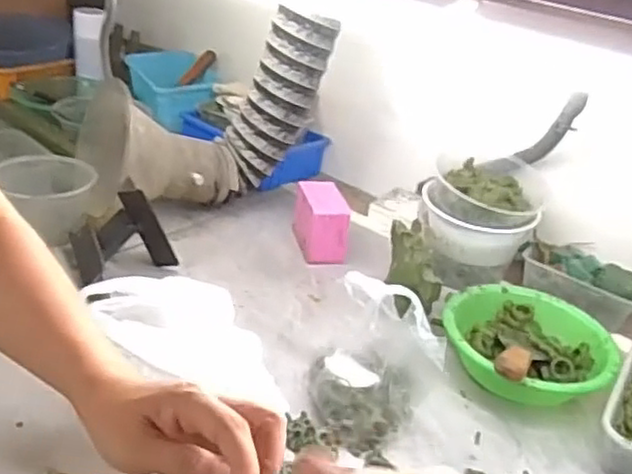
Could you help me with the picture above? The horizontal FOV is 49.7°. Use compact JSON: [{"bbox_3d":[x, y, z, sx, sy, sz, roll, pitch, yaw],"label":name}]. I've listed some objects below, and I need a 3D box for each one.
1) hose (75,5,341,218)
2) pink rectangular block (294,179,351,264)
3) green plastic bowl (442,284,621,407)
[{"bbox_3d":[-0.166,-0.202,1.042,0.353,0.284,0.199,-9,32,-28],"label":"hose"},{"bbox_3d":[0.008,-0.024,1.034,0.063,0.085,0.109,-1,29,-16],"label":"pink rectangular block"},{"bbox_3d":[0.246,0.131,0.824,0.194,0.066,0.198,6,28,-3],"label":"green plastic bowl"}]

